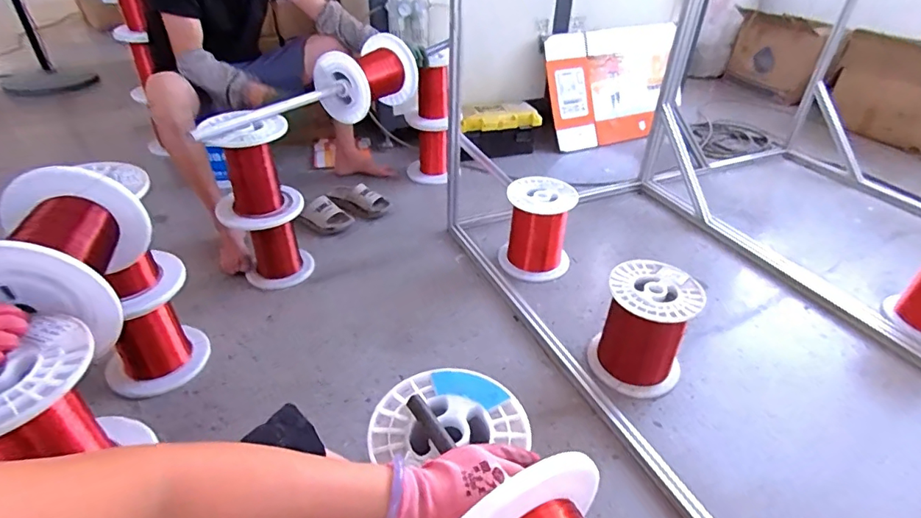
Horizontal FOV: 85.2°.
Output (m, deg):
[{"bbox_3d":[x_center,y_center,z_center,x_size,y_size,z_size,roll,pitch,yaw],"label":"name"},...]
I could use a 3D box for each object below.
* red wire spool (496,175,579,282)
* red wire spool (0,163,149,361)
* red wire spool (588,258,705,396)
[{"bbox_3d":[0.227,-0.095,1.483,0.196,0.227,0.198,-2,36,-5],"label":"red wire spool"},{"bbox_3d":[-0.602,-0.009,0.736,0.204,0.168,0.260,-9,37,-14],"label":"red wire spool"},{"bbox_3d":[0.427,0.159,1.166,0.200,0.235,0.196,1,36,-1],"label":"red wire spool"}]

